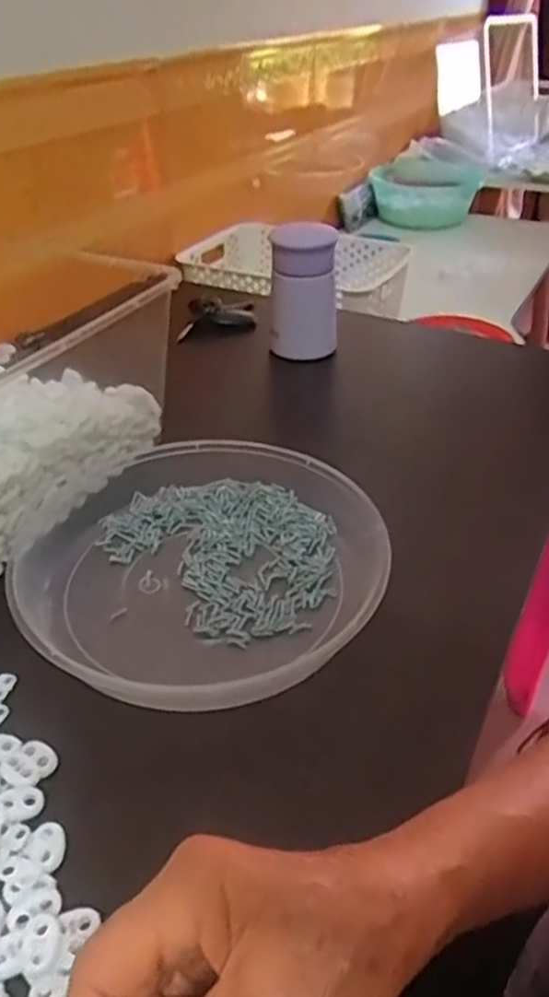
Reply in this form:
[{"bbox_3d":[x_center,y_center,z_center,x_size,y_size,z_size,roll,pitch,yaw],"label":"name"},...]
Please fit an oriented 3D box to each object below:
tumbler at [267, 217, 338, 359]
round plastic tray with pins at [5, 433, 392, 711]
[{"bbox_3d":[0.031,-0.214,0.735,0.069,0.135,0.062,2,37,-2],"label":"tumbler"},{"bbox_3d":[-0.054,0.035,0.470,0.227,0.053,0.243,2,37,-2],"label":"round plastic tray with pins"}]

